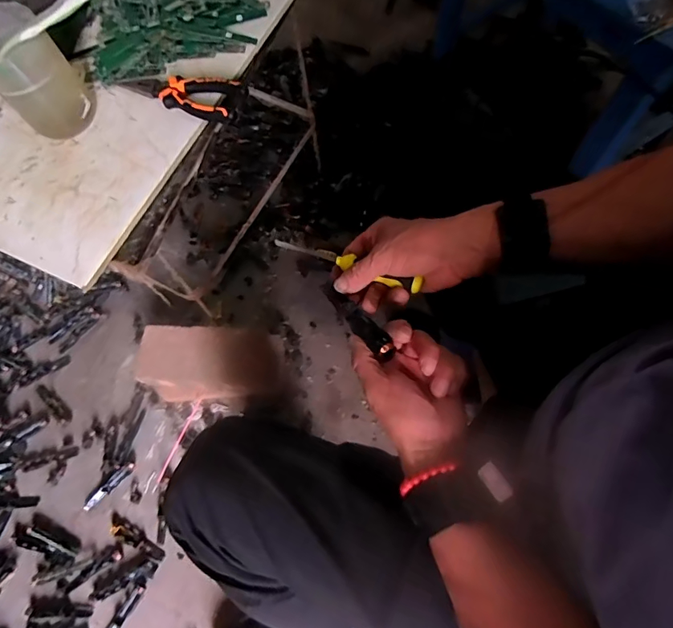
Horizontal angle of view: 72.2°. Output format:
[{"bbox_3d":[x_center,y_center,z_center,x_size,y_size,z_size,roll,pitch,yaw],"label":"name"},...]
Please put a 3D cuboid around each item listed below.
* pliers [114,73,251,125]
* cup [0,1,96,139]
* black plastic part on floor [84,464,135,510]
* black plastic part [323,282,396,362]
[{"bbox_3d":[-0.176,-0.252,0.523,0.151,0.018,0.047,17,70,12],"label":"pliers"},{"bbox_3d":[-0.312,-0.247,0.476,0.078,0.110,0.078,-2,67,5],"label":"cup"},{"bbox_3d":[-0.402,0.301,0.810,0.101,0.009,0.019,-42,71,-14],"label":"black plastic part on floor"},{"bbox_3d":[0.017,0.002,0.415,0.019,0.014,0.097,-35,57,-12],"label":"black plastic part"}]

